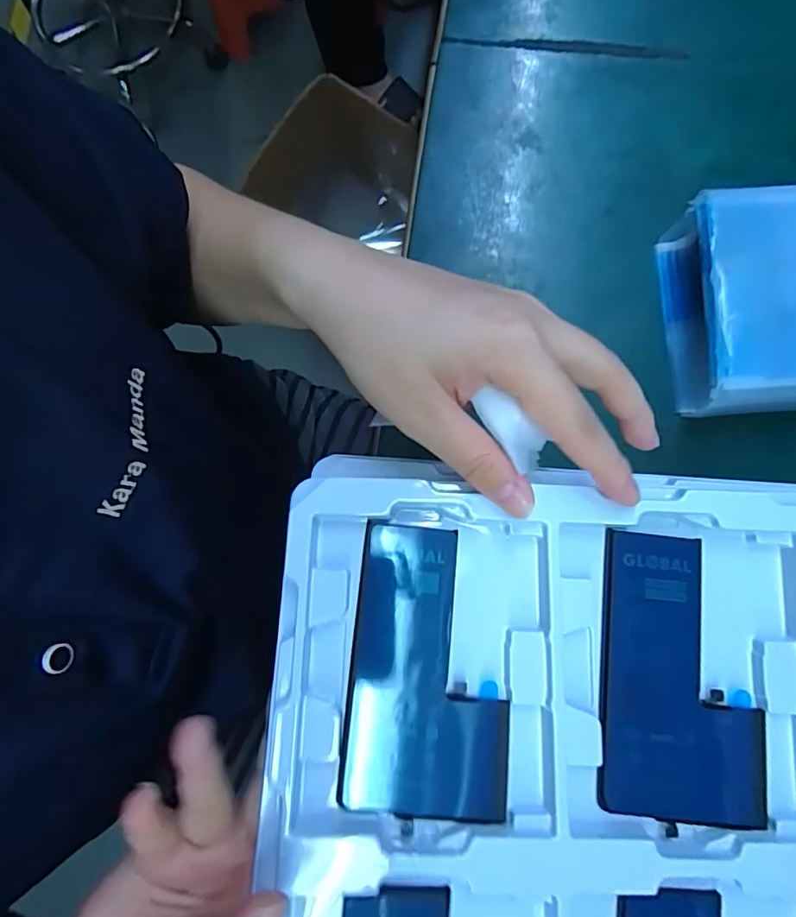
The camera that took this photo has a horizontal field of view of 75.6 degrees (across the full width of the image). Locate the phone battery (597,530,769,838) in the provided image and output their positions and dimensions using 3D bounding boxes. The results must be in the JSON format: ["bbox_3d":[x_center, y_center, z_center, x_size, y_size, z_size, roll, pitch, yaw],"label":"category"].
[{"bbox_3d":[0.117,0.088,0.209,0.066,0.006,0.109,5,86,3],"label":"phone battery"}]

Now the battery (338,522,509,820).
[{"bbox_3d":[0.014,0.084,0.210,0.064,0.007,0.107,6,77,0],"label":"battery"}]

